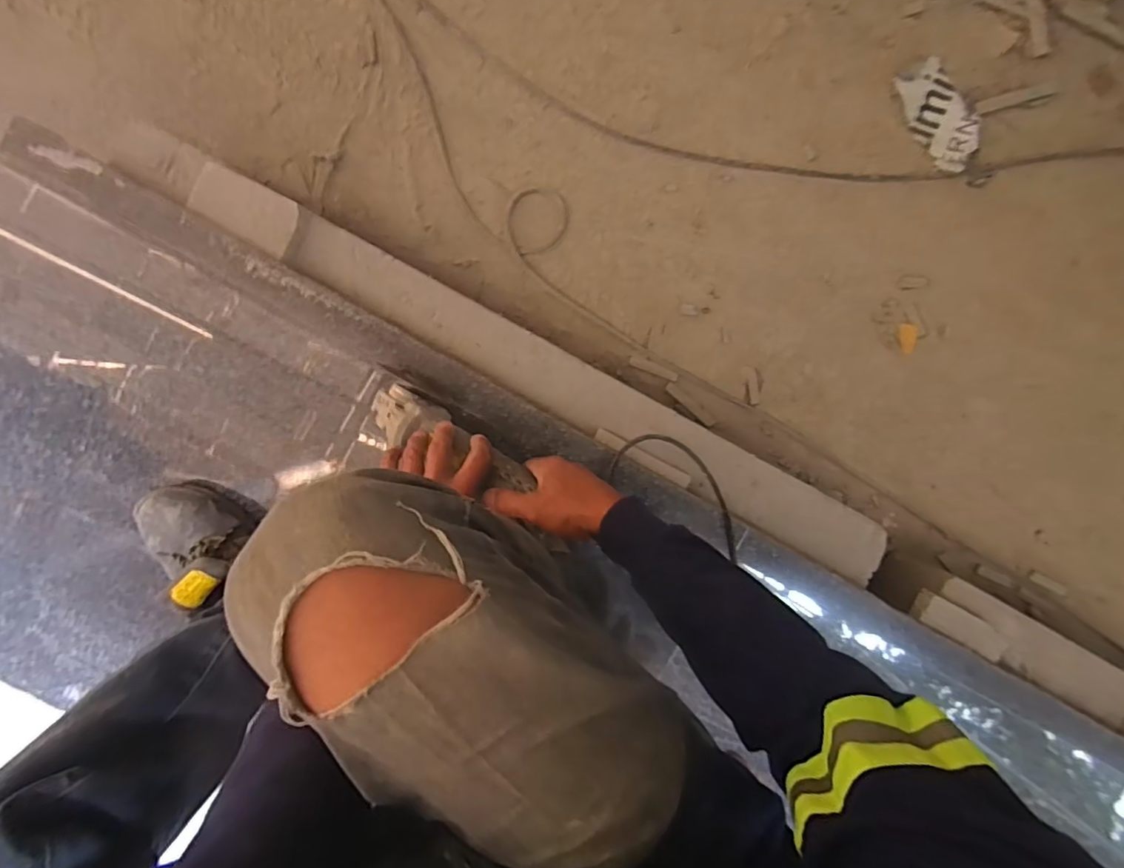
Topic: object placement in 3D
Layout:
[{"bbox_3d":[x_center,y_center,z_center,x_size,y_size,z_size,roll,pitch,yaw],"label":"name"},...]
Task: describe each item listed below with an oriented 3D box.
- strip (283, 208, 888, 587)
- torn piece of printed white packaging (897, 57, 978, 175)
[{"bbox_3d":[0.053,-0.032,0.715,0.893,0.046,0.082,28,91,-4],"label":"strip"},{"bbox_3d":[0.602,-0.503,0.840,0.080,0.029,0.169,-30,95,-1],"label":"torn piece of printed white packaging"}]

